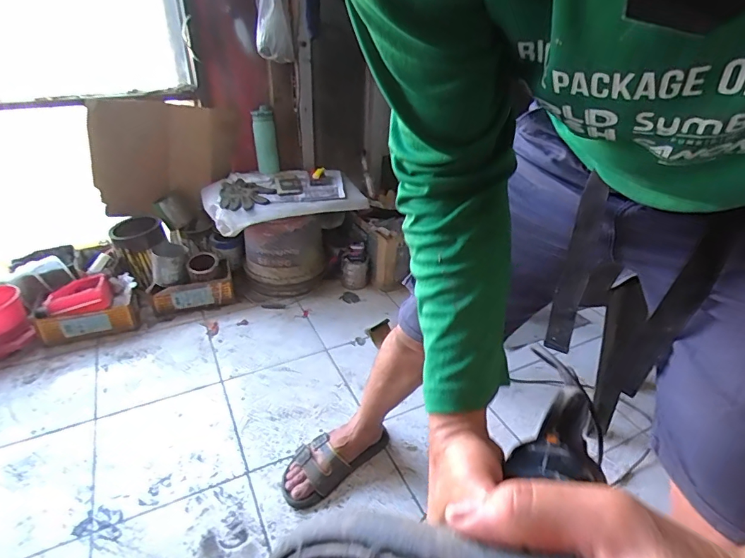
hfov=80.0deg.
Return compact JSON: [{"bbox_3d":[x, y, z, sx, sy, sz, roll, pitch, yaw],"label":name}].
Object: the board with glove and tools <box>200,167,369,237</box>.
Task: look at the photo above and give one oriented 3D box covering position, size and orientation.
[{"bbox_3d":[-0.309,-0.286,1.507,0.496,0.091,0.320,-14,35,-23],"label":"board with glove and tools"}]

